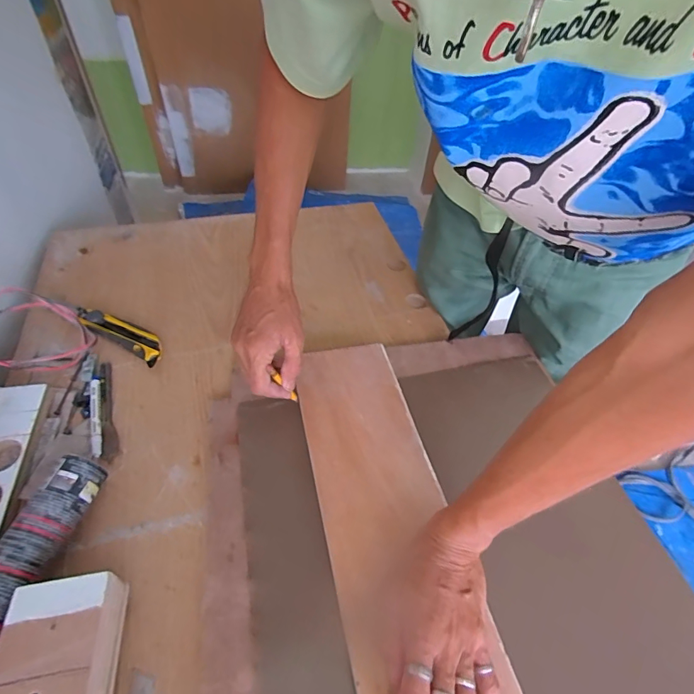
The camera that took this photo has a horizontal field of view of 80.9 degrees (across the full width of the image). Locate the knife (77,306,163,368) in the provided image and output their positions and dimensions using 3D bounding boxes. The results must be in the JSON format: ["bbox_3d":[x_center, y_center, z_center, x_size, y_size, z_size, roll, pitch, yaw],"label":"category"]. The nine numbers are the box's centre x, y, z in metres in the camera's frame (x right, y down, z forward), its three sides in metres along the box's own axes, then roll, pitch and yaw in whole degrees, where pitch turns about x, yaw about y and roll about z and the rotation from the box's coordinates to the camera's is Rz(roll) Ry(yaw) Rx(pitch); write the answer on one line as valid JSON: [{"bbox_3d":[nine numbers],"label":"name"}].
[{"bbox_3d":[-0.315,-0.021,0.561,0.151,0.023,0.037,24,51,17],"label":"knife"}]

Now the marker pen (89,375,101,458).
[{"bbox_3d":[-0.299,0.076,0.483,0.012,0.014,0.113,-15,51,-16],"label":"marker pen"}]

